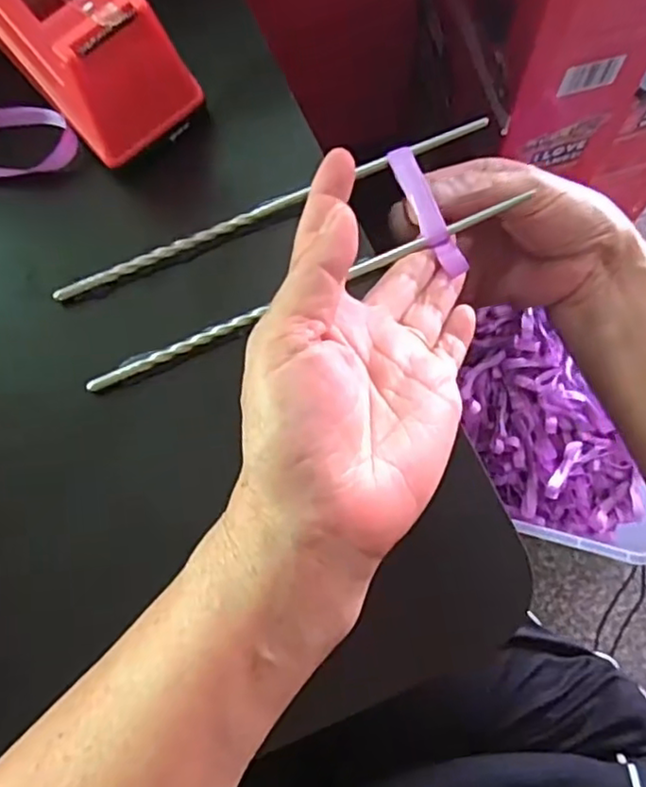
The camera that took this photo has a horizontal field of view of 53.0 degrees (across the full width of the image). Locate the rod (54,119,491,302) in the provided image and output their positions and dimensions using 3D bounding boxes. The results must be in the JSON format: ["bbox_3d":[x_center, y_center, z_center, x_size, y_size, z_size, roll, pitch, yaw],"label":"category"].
[{"bbox_3d":[-0.023,-0.090,0.313,0.221,0.007,0.009,-23,72,-3],"label":"rod"}]

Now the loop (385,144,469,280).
[{"bbox_3d":[0.048,-0.086,0.303,0.012,0.006,0.071,-19,71,-4],"label":"loop"}]

